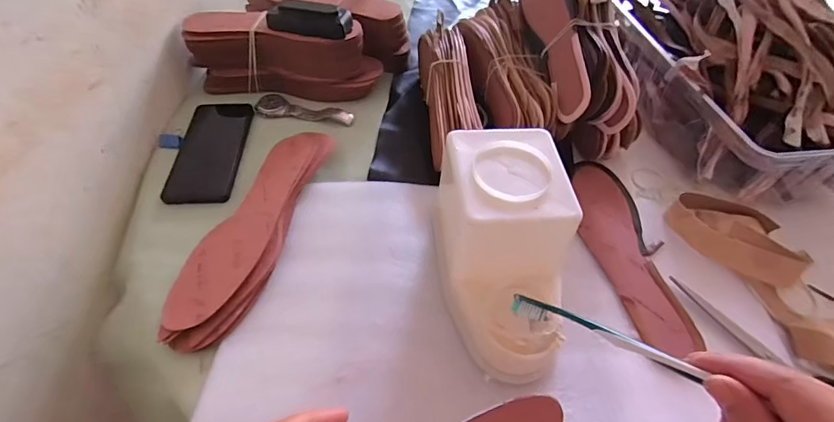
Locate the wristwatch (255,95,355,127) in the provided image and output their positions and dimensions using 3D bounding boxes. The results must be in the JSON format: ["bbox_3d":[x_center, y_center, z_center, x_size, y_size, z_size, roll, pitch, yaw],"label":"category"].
[{"bbox_3d":[-0.152,-0.137,0.610,0.132,0.012,0.040,9,51,4],"label":"wristwatch"}]

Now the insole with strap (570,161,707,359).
[{"bbox_3d":[0.221,0.035,0.472,0.066,0.013,0.235,-5,52,-8],"label":"insole with strap"}]

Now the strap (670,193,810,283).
[{"bbox_3d":[0.342,0.023,0.474,0.134,0.034,0.081,34,57,22],"label":"strap"}]

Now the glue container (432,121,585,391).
[{"bbox_3d":[0.073,0.033,0.390,0.106,0.117,0.184,0,51,-3],"label":"glue container"}]

